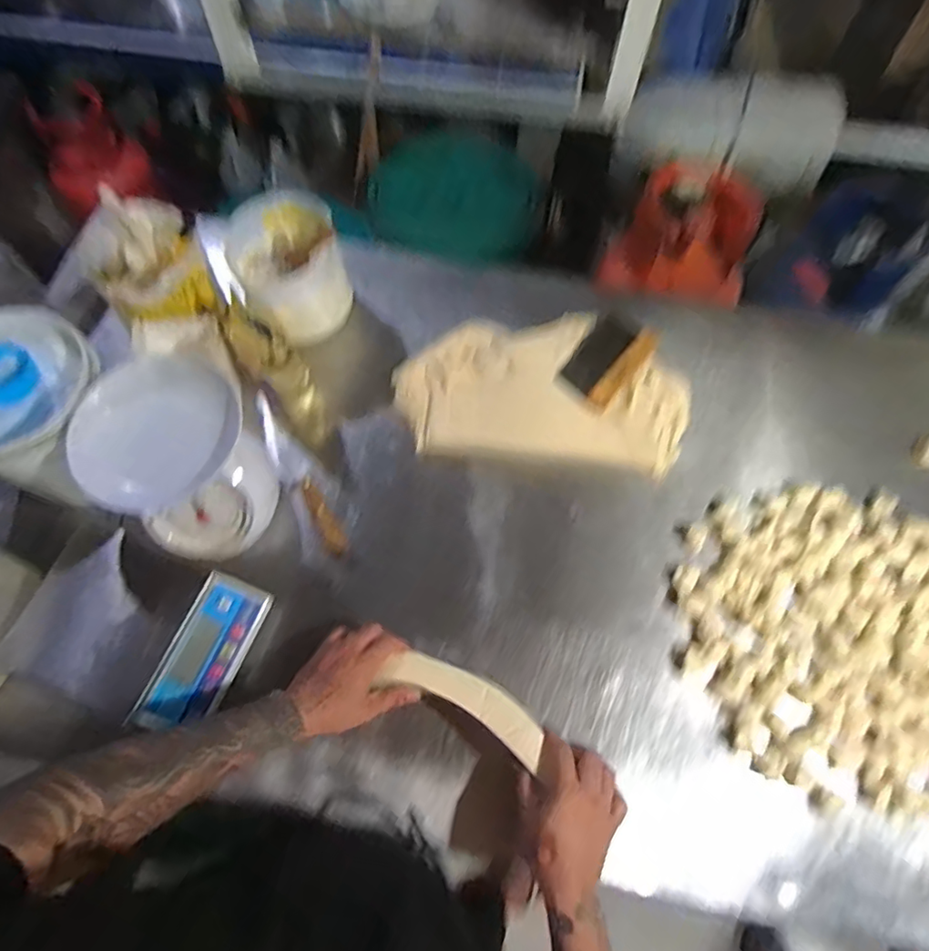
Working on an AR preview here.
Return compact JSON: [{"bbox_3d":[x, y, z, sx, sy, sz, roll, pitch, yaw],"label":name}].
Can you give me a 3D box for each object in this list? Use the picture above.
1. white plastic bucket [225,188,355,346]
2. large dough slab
[{"bbox_3d":[-0.266,-0.313,0.865,0.152,0.128,0.189,-22,69,-10],"label":"white plastic bucket"},{"bbox_3d":[0.117,-0.130,0.861,0.434,0.043,0.238,6,67,2],"label":"large dough slab"}]

